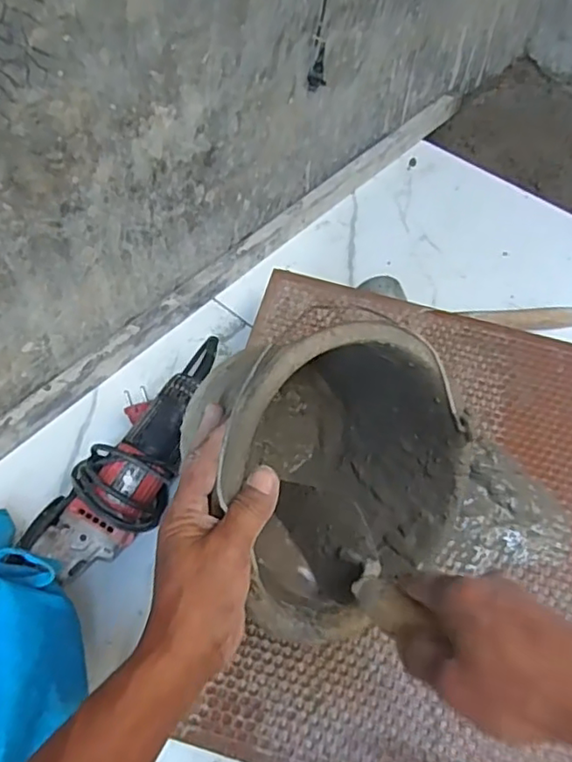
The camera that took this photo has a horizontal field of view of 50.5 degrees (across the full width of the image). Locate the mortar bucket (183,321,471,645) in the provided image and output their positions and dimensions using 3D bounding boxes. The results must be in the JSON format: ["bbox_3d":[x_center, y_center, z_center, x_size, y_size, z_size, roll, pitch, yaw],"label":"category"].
[{"bbox_3d":[0.008,0.055,0.500,0.206,0.253,0.195,-34,37,-19],"label":"mortar bucket"}]

